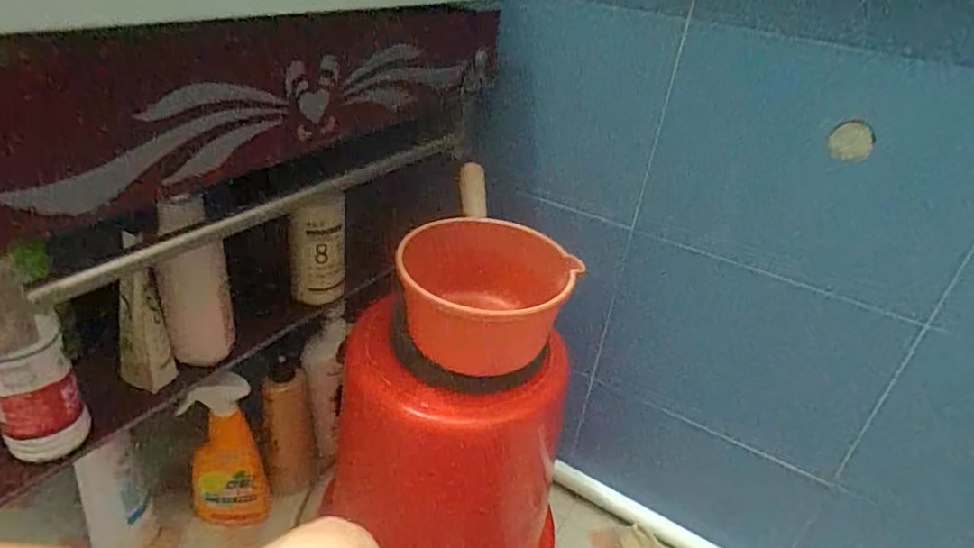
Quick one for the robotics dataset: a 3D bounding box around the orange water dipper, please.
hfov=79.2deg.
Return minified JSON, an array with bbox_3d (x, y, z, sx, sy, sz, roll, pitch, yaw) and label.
[{"bbox_3d":[0.000,0.025,0.645,0.193,0.100,0.182,5,30,-1],"label":"orange water dipper"}]

